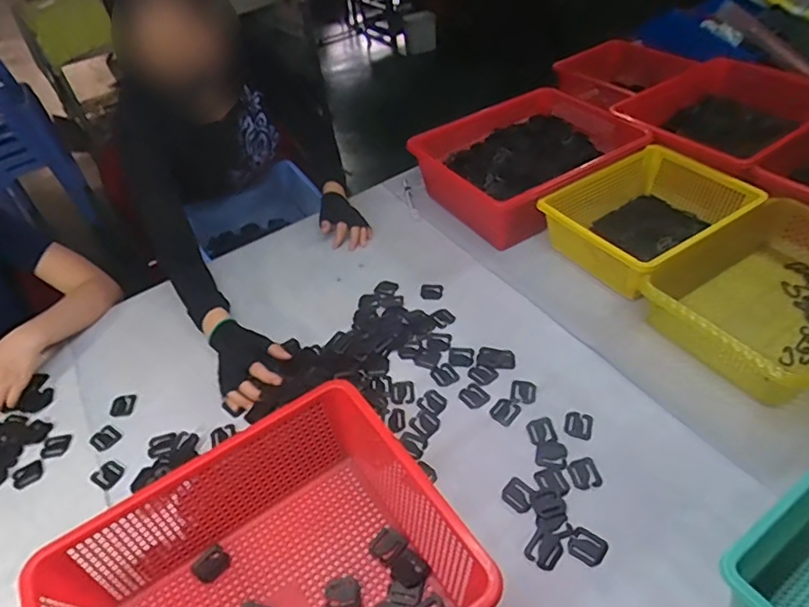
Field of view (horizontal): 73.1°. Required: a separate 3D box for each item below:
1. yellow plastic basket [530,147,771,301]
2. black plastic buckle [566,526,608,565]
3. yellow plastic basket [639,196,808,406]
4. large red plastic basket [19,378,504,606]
[{"bbox_3d":[0.422,-0.143,0.968,0.306,0.119,0.244,-28,49,-21],"label":"yellow plastic basket"},{"bbox_3d":[0.211,0.278,0.627,0.039,0.004,0.037,25,52,28],"label":"black plastic buckle"},{"bbox_3d":[0.551,-0.011,0.824,0.352,0.099,0.257,-31,50,-23],"label":"yellow plastic basket"},{"bbox_3d":[-0.144,0.294,0.566,0.378,0.129,0.326,-28,48,-20],"label":"large red plastic basket"}]

